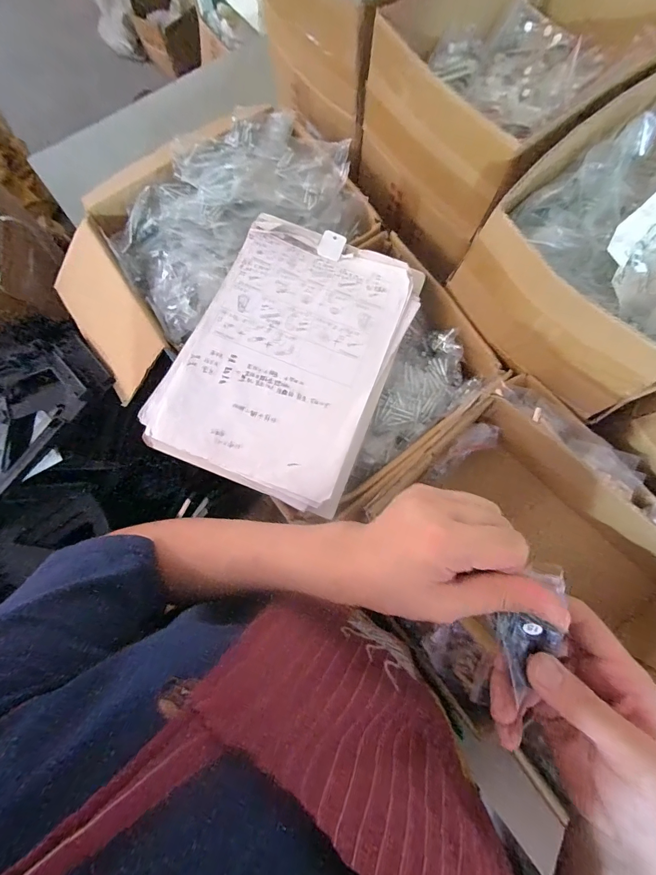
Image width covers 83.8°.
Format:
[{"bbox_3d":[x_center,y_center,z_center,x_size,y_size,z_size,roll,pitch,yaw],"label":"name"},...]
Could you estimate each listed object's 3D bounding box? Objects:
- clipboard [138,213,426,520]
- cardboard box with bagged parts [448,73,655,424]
[{"bbox_3d":[-0.043,-0.097,0.424,0.226,0.018,0.311,22,78,6],"label":"clipboard"},{"bbox_3d":[0.337,-0.206,0.403,0.312,0.112,0.249,-36,79,-8],"label":"cardboard box with bagged parts"}]

